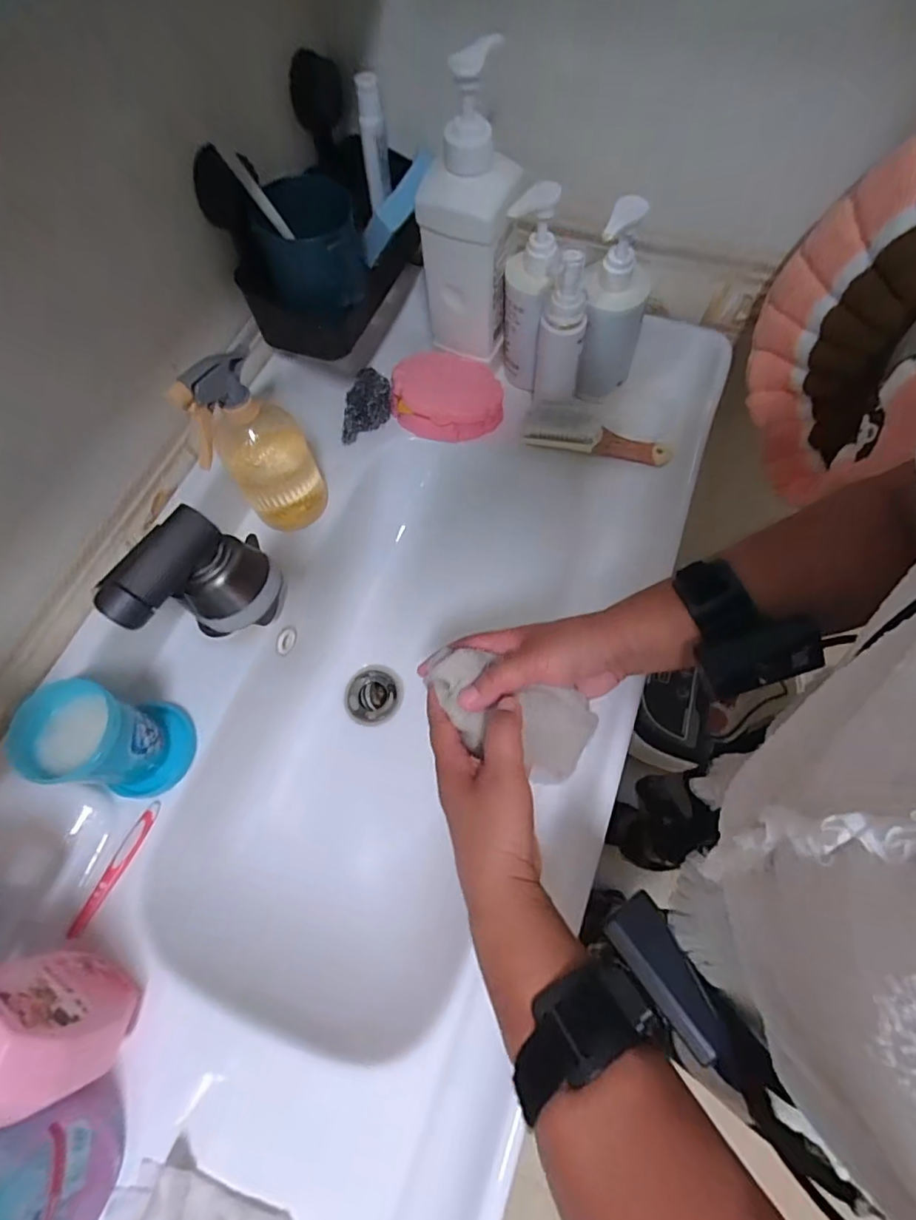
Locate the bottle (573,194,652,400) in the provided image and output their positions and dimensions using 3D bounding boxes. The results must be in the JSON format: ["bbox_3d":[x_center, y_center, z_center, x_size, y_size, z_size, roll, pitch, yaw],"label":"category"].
[{"bbox_3d":[0.155,-0.298,0.533,0.061,0.179,0.057,14,68,9],"label":"bottle"}]

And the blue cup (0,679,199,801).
[{"bbox_3d":[-0.292,0.109,0.462,0.090,0.109,0.084,8,67,7],"label":"blue cup"}]

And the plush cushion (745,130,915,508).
[{"bbox_3d":[0.361,-0.244,0.458,0.056,0.352,0.206,-16,66,-4],"label":"plush cushion"}]

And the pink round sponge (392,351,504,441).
[{"bbox_3d":[-0.013,-0.242,0.613,0.120,0.066,0.076,-9,66,-1],"label":"pink round sponge"}]

